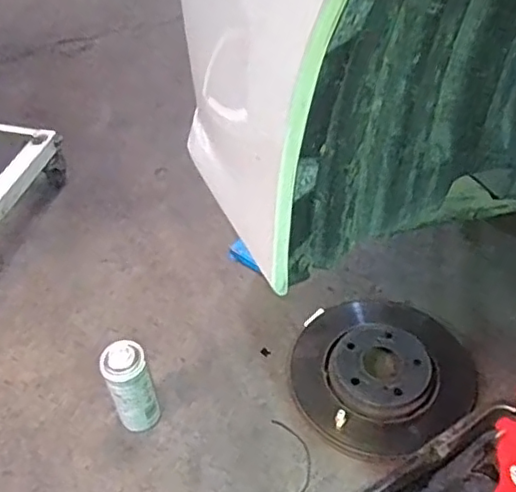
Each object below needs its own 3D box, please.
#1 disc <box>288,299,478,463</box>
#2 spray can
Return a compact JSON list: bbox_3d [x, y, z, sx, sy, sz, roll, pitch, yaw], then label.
[{"bbox_3d":[0.195,0.201,0.993,0.267,0.058,0.267,-2,45,2],"label":"disc"},{"bbox_3d":[-0.188,0.215,0.920,0.062,0.165,0.060,-2,45,2],"label":"spray can"}]

